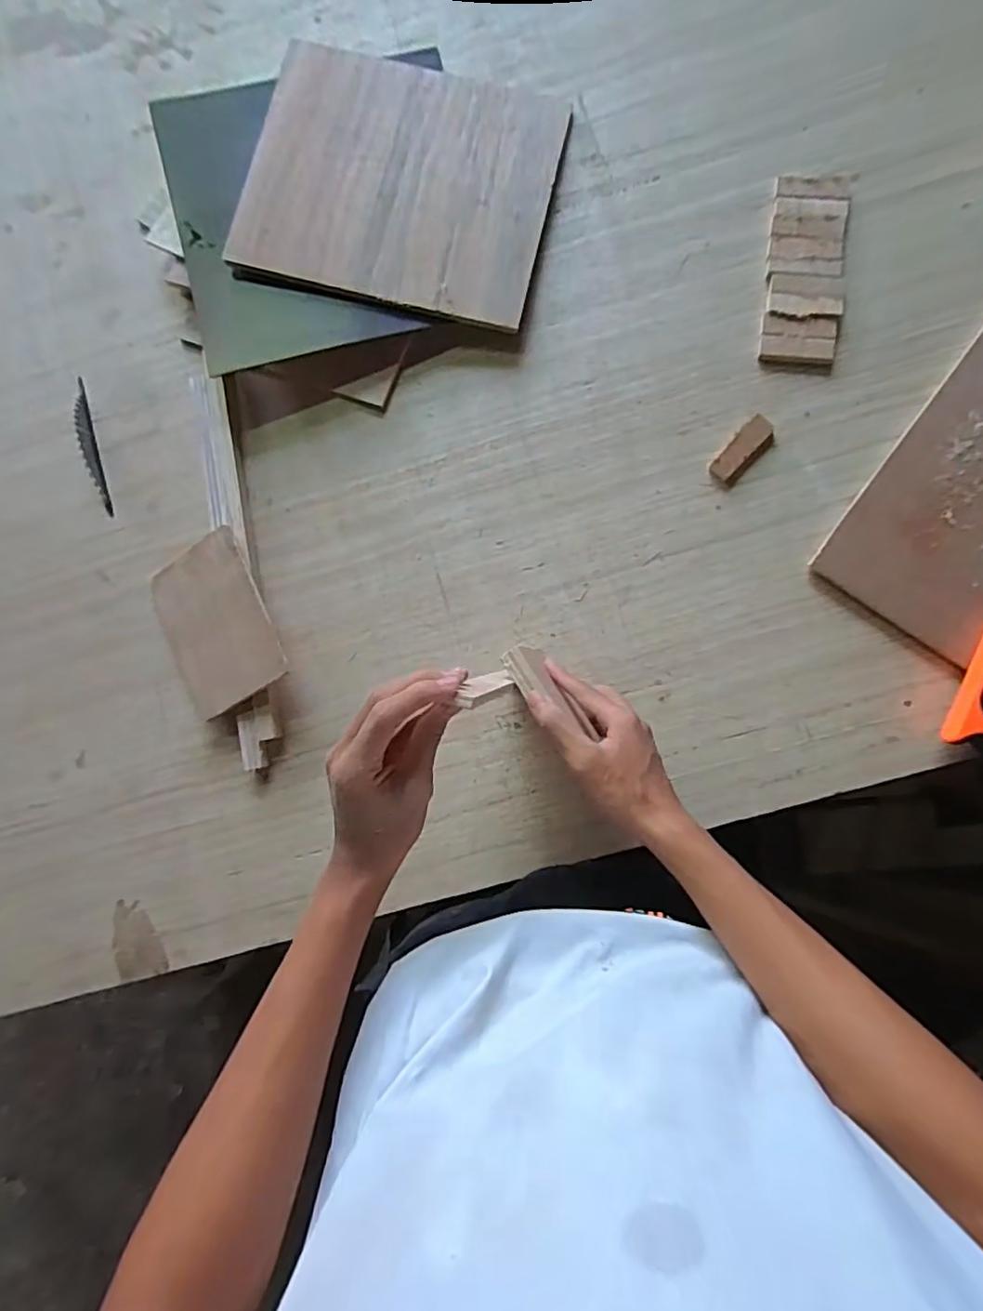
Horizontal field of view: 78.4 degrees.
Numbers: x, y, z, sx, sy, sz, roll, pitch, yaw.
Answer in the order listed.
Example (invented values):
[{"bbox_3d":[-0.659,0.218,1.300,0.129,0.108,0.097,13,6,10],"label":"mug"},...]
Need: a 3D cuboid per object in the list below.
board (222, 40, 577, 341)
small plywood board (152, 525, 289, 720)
[{"bbox_3d":[-0.086,-0.467,0.596,0.286,0.007,0.249,13,84,-2],"label":"board"},{"bbox_3d":[-0.264,-0.031,0.582,0.106,0.013,0.157,-30,80,11],"label":"small plywood board"}]

